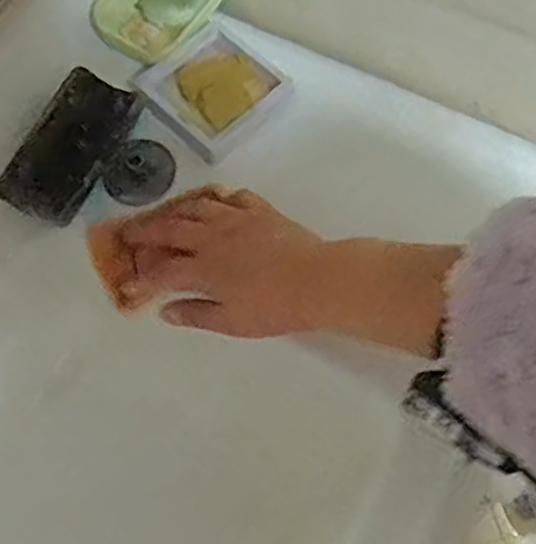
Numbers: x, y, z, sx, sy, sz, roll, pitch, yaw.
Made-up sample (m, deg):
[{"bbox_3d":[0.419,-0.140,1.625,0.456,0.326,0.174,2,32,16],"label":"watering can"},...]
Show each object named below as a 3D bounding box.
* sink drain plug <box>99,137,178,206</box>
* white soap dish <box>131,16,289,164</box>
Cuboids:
[{"bbox_3d":[-0.097,-0.075,0.541,0.053,0.015,0.046,-41,101,-10],"label":"sink drain plug"},{"bbox_3d":[-0.043,-0.142,0.553,0.096,0.017,0.094,41,72,17],"label":"white soap dish"}]

